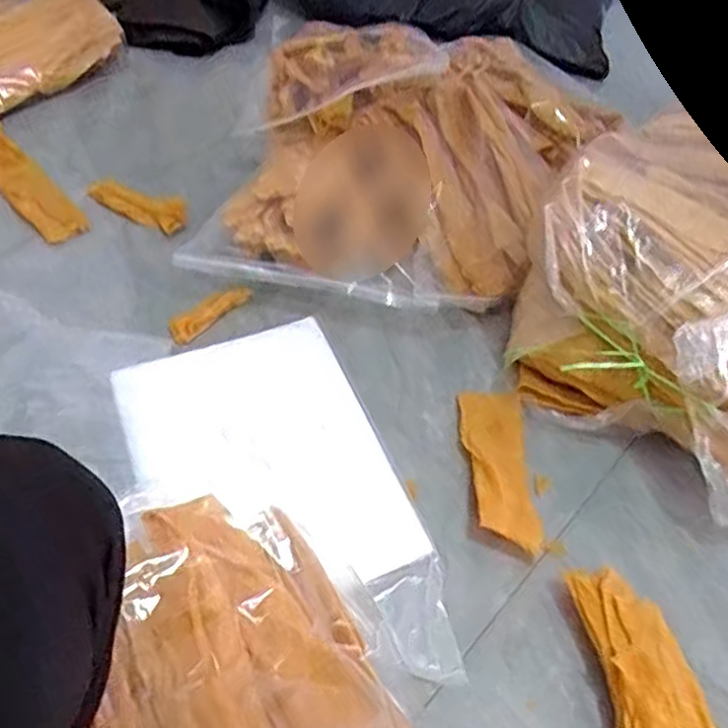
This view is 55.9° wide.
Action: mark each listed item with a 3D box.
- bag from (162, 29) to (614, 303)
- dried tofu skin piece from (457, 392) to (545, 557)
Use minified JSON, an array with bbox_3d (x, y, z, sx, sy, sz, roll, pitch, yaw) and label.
[{"bbox_3d":[0.079,-0.297,0.987,0.505,0.159,0.540,15,53,6],"label":"bag"},{"bbox_3d":[0.156,0.113,0.787,0.081,0.033,0.209,2,53,-5],"label":"dried tofu skin piece"}]

